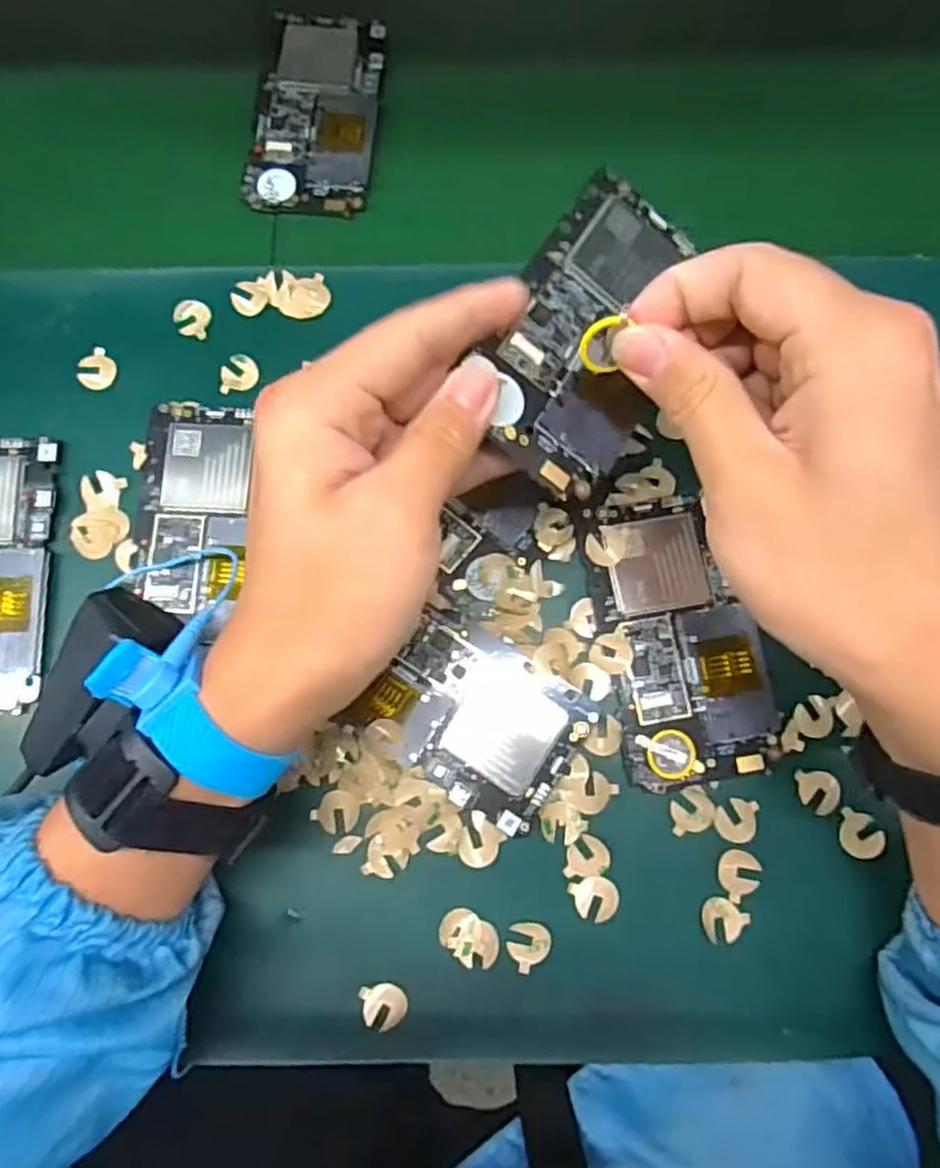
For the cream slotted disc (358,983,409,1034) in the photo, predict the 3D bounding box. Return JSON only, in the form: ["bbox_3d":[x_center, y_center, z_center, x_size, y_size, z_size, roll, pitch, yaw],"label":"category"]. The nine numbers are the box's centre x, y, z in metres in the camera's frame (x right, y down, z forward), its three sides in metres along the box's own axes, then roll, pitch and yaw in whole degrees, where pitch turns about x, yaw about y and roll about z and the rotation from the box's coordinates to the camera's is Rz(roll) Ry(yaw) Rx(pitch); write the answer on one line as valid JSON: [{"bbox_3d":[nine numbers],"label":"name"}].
[{"bbox_3d":[-0.035,0.171,0.288,0.018,0.005,0.017,0,77,0],"label":"cream slotted disc"}]

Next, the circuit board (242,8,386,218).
[{"bbox_3d":[-0.081,-0.255,0.383,0.064,0.007,0.121,6,77,2],"label":"circuit board"}]

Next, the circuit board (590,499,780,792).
[{"bbox_3d":[0.093,0.024,0.310,0.066,0.008,0.120,-9,77,-2],"label":"circuit board"}]

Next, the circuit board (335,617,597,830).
[{"bbox_3d":[0.002,0.057,0.306,0.085,0.006,0.064,34,79,8],"label":"circuit board"}]

